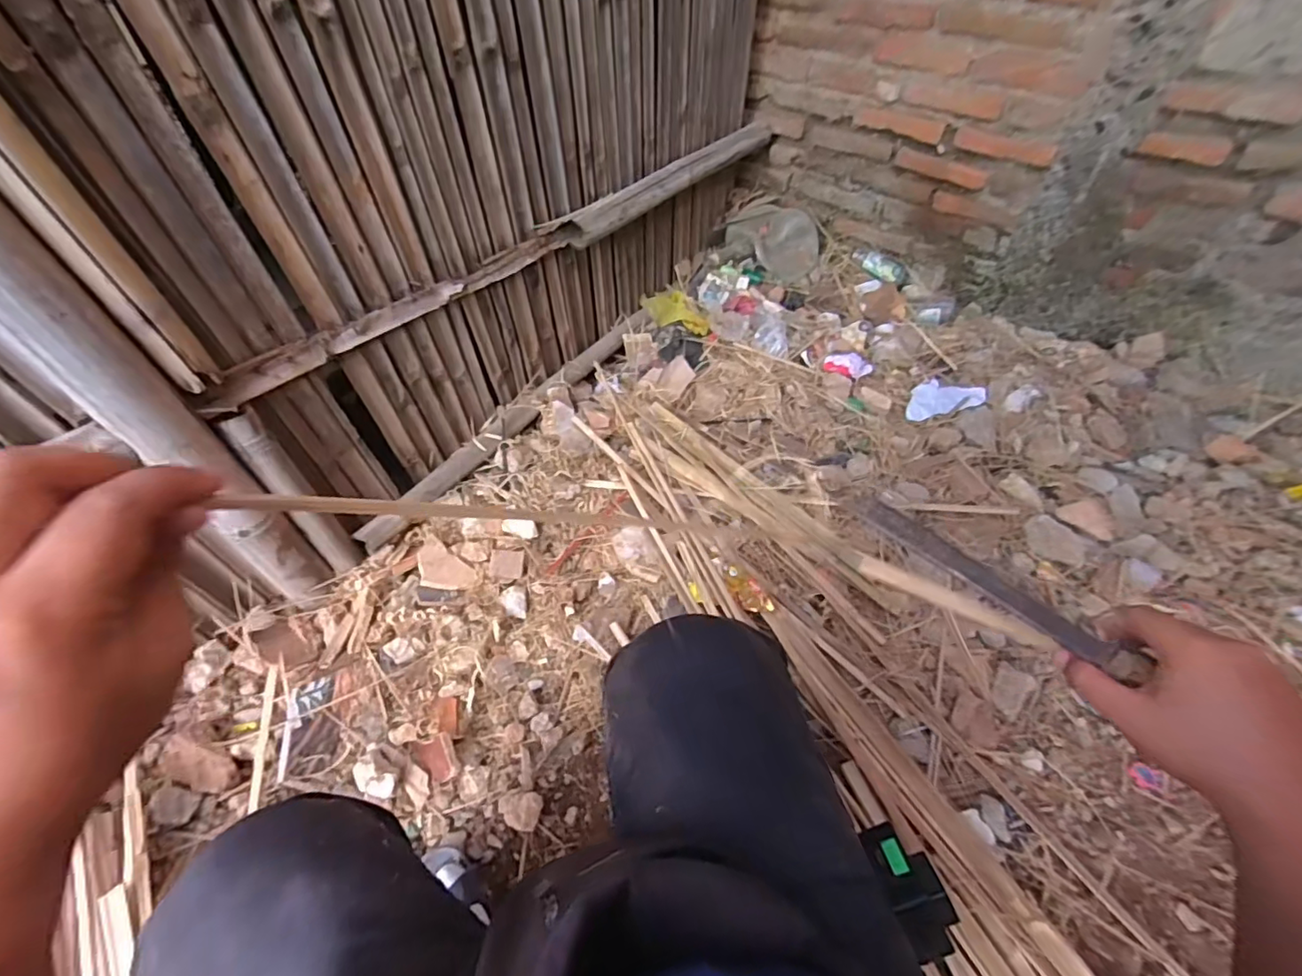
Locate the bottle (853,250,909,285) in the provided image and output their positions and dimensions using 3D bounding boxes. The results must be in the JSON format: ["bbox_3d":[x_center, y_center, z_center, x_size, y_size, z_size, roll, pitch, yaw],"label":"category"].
[{"bbox_3d":[0.609,-0.589,1.497,0.163,0.053,0.054,38,62,24],"label":"bottle"}]

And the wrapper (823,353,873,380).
[{"bbox_3d":[0.451,-0.282,1.284,0.105,0.032,0.068,21,56,14],"label":"wrapper"}]

